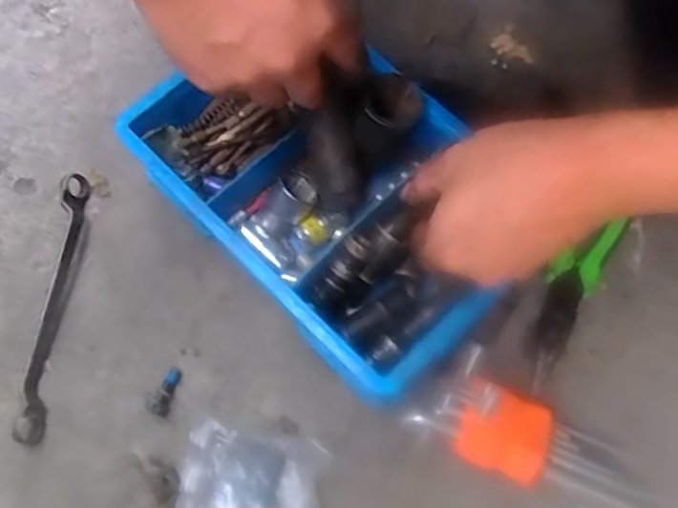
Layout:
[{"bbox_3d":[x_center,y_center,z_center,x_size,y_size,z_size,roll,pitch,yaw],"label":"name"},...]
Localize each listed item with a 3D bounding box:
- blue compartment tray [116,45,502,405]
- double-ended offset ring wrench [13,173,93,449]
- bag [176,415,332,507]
[{"bbox_3d":[-0.001,-0.046,0.429,0.176,0.064,0.258,-41,74,-13],"label":"blue compartment tray"},{"bbox_3d":[-0.207,0.034,0.445,0.020,0.017,0.197,3,70,3],"label":"double-ended offset ring wrench"},{"bbox_3d":[-0.057,0.163,0.388,0.092,0.020,0.102,4,70,3],"label":"bag"}]

